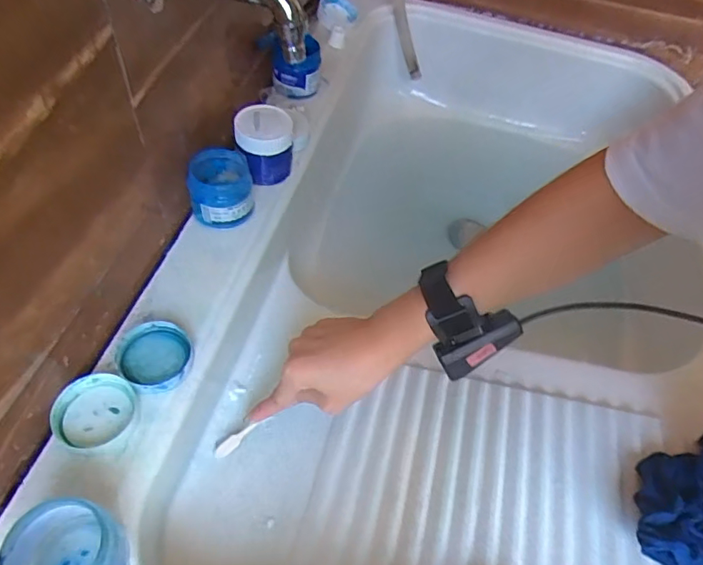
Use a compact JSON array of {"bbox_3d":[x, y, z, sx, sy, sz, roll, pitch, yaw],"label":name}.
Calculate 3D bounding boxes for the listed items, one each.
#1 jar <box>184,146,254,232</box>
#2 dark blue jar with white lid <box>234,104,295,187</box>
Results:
[{"bbox_3d":[-0.122,-0.088,0.491,0.056,0.054,0.054,3,52,-4],"label":"jar"},{"bbox_3d":[-0.087,-0.137,0.525,0.055,0.059,0.052,3,52,-4],"label":"dark blue jar with white lid"}]

